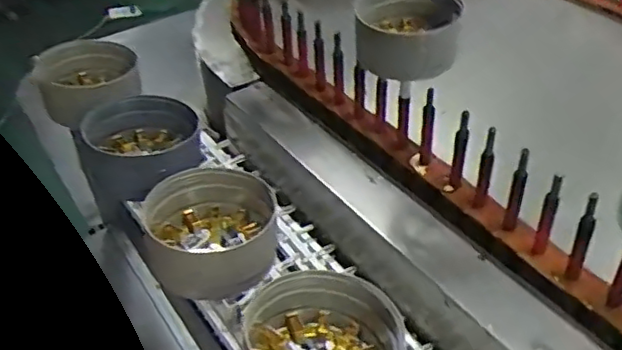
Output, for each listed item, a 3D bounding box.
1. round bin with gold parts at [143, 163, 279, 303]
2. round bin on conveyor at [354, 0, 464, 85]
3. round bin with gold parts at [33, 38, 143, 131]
[{"bbox_3d":[-0.106,0.060,0.675,0.126,0.072,0.136,-9,38,-6],"label":"round bin with gold parts"},{"bbox_3d":[0.130,-0.184,0.844,0.129,0.079,0.118,4,38,11],"label":"round bin on conveyor"},{"bbox_3d":[-0.297,-0.128,0.862,0.130,0.073,0.118,-16,39,-15],"label":"round bin with gold parts"}]

